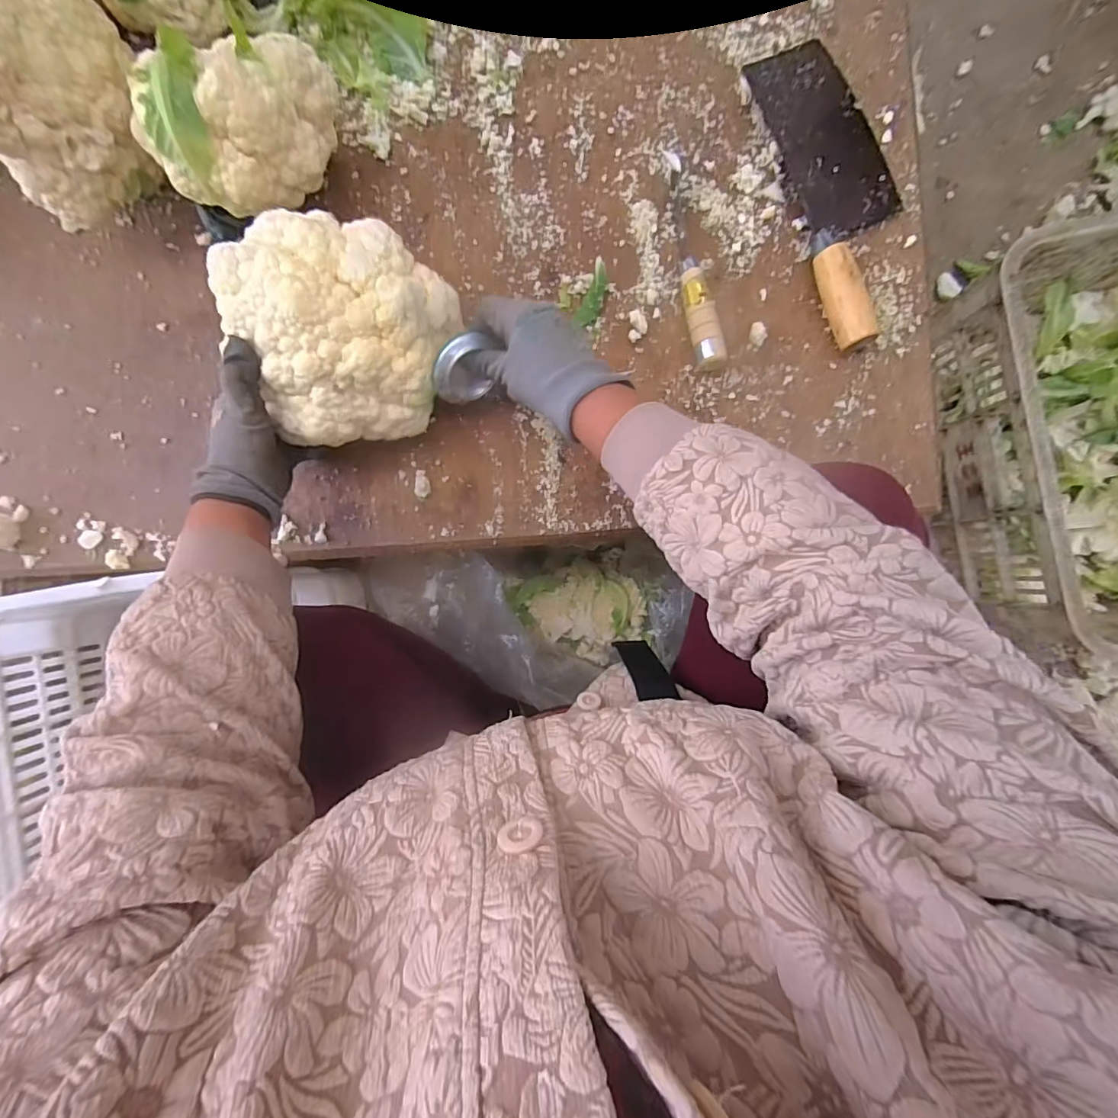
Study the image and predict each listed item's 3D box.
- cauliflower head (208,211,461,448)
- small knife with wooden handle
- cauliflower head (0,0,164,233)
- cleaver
[{"bbox_3d":[-0.163,-0.179,0.382,0.149,0.094,0.156,-6,90,6],"label":"cauliflower head"},{"bbox_3d":[0.115,-0.263,0.432,0.025,0.023,0.195,-11,90,6],"label":"small knife with wooden handle"},{"bbox_3d":[-0.438,-0.400,0.400,0.152,0.163,0.121,-39,86,4],"label":"cauliflower head"},{"bbox_3d":[0.243,-0.317,0.416,0.087,0.031,0.264,-17,89,6],"label":"cleaver"}]

